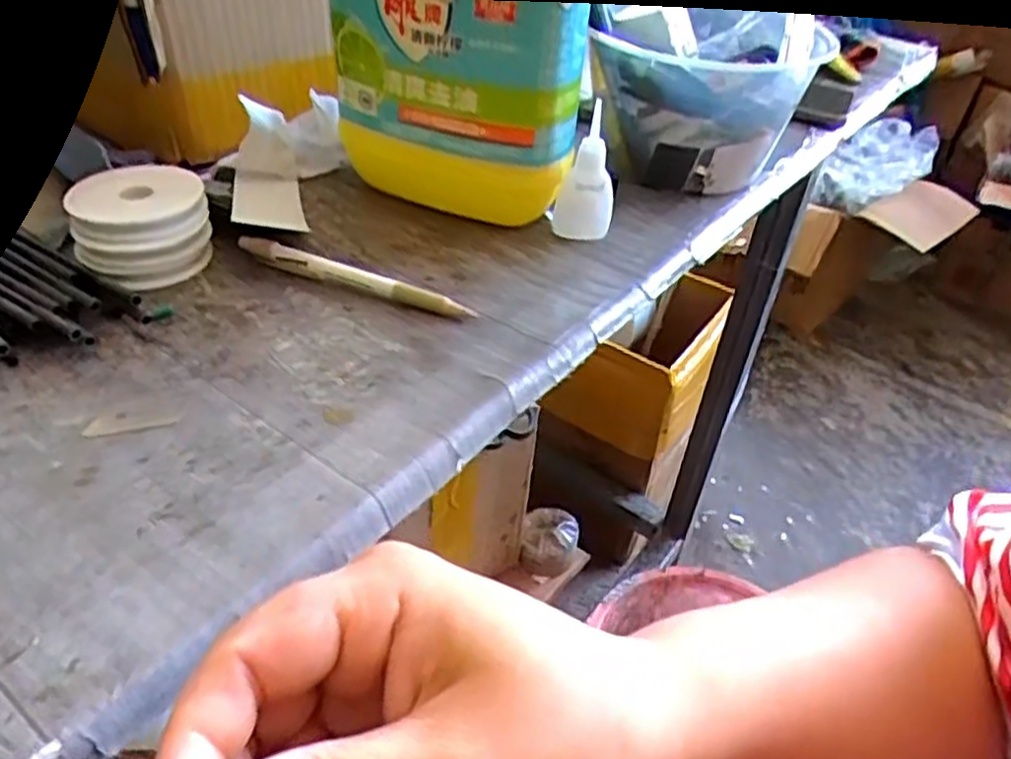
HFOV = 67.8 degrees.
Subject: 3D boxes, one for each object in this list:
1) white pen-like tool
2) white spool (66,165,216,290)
[{"bbox_3d":[-0.081,-0.054,0.396,0.134,0.013,0.009,17,41,12],"label":"white pen-like tool"},{"bbox_3d":[-0.190,-0.081,0.394,0.065,0.035,0.066,4,40,-3],"label":"white spool"}]

